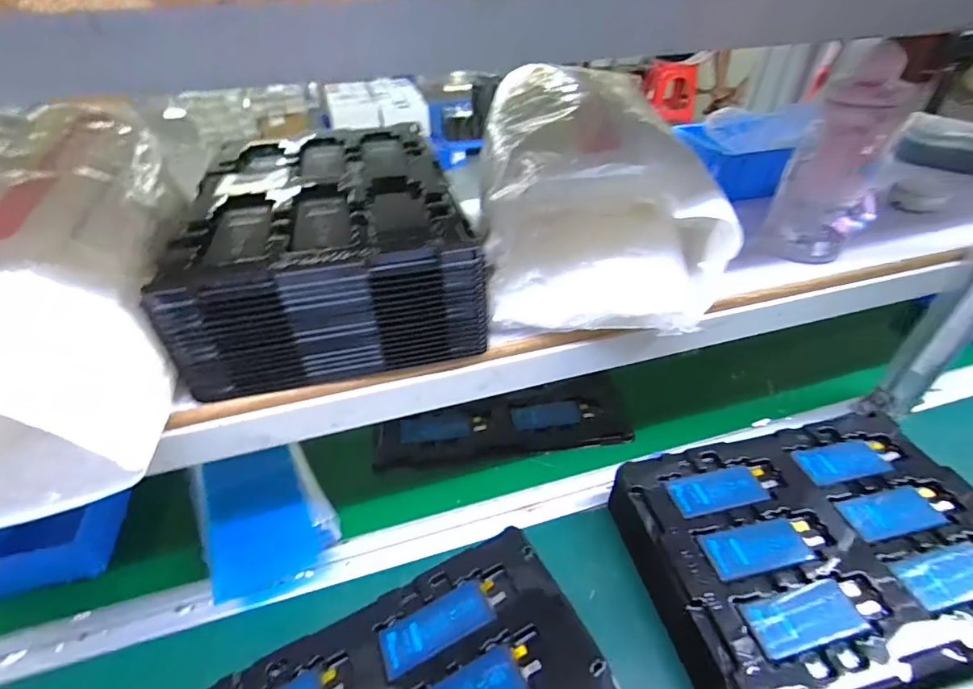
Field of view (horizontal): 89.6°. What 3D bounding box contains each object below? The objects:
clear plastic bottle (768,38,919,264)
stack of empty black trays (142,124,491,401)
[{"bbox_3d":[0.346,-0.175,0.483,0.081,0.176,0.084,23,45,26],"label":"clear plastic bottle"},{"bbox_3d":[-0.149,-0.105,0.478,0.238,0.100,0.302,-10,41,-11],"label":"stack of empty black trays"}]

